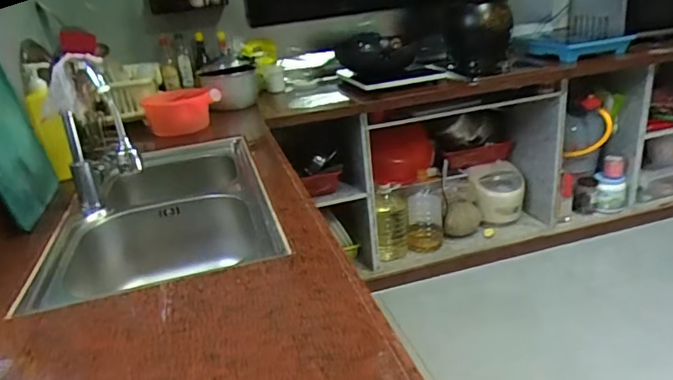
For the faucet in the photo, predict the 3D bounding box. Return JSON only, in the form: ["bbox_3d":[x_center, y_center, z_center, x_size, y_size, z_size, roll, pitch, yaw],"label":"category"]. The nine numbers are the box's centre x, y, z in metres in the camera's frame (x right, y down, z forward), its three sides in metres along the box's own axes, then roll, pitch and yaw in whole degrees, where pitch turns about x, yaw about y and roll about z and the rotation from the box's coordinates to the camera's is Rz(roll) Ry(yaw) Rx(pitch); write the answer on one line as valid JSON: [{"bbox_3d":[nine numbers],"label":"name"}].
[{"bbox_3d":[-0.471,-0.099,0.969,0.123,0.314,0.197,-17,25,-27],"label":"faucet"}]

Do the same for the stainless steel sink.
[{"bbox_3d":[-0.349,0.102,1.096,0.408,0.205,0.729,-10,22,-11],"label":"stainless steel sink"}]

